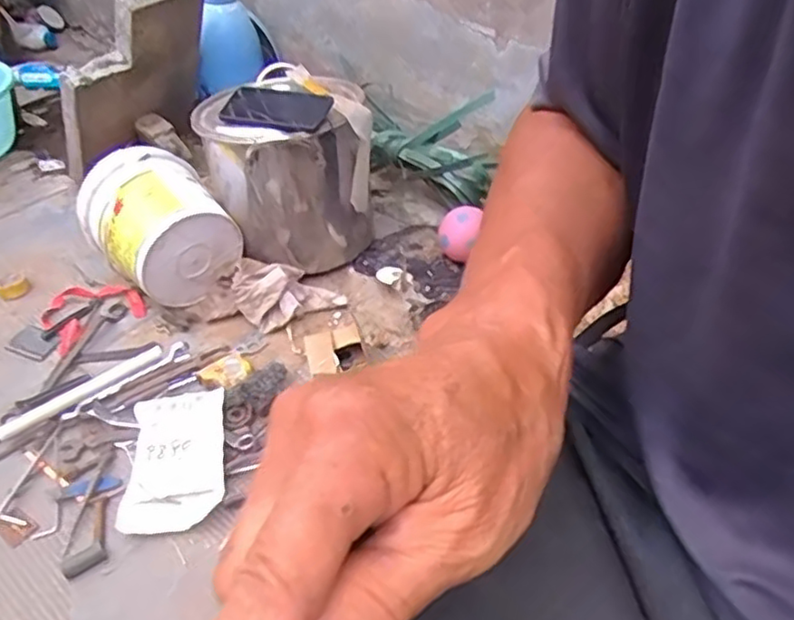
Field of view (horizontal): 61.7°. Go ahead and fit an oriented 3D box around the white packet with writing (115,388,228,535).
[{"bbox_3d":[-0.282,0.187,0.844,0.120,0.040,0.183,-8,41,-6],"label":"white packet with writing"}]

